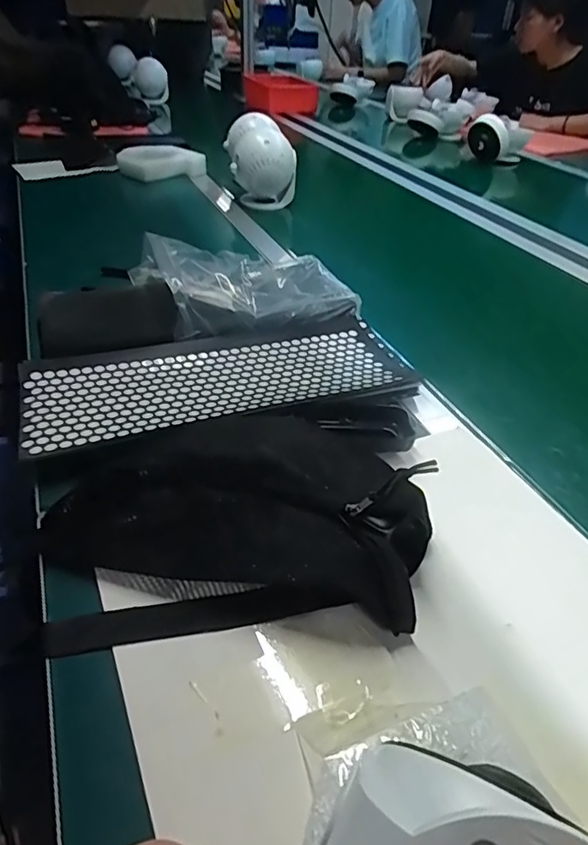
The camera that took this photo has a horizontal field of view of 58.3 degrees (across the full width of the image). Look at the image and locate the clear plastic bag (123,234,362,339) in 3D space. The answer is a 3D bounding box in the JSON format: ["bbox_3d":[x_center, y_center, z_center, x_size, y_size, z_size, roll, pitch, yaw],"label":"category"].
[{"bbox_3d":[-0.064,-0.179,0.648,0.246,0.064,0.188,-11,41,-16],"label":"clear plastic bag"}]

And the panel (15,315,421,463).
[{"bbox_3d":[-0.069,-0.046,0.526,0.372,0.019,0.137,-12,41,-16],"label":"panel"}]

